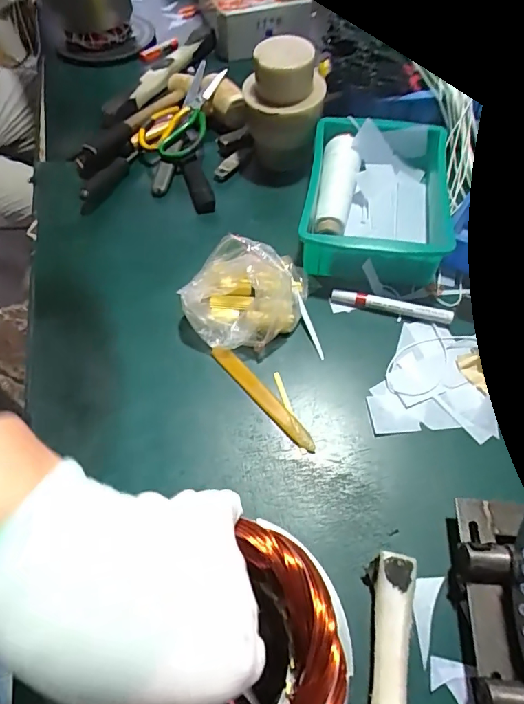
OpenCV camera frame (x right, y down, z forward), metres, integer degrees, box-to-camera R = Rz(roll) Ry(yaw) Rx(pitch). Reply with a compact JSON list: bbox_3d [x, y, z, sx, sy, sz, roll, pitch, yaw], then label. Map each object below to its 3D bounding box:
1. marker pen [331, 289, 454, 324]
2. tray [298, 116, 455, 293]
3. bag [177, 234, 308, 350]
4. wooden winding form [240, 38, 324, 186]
[{"bbox_3d":[0.153,-0.055,0.545,0.139,0.016,0.016,11,61,11],"label":"marker pen"},{"bbox_3d":[0.145,-0.198,0.597,0.175,0.074,0.236,10,61,10],"label":"tray"},{"bbox_3d":[-0.021,-0.069,0.530,0.144,0.080,0.123,0,60,4],"label":"bag"},{"bbox_3d":[0.027,-0.327,0.630,0.115,0.161,0.100,1,60,5],"label":"wooden winding form"}]

